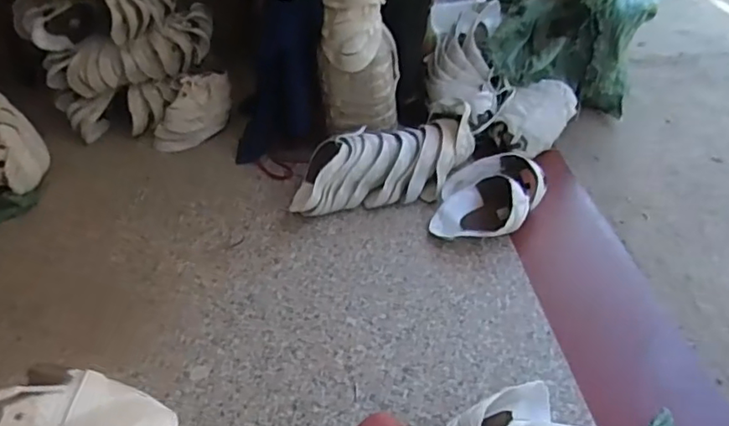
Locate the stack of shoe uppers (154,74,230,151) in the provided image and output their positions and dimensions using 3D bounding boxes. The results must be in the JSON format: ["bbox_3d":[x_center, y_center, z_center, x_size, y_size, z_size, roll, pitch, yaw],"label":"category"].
[{"bbox_3d":[-0.467,-0.275,1.597,0.133,0.132,0.219,13,42,20],"label":"stack of shoe uppers"}]

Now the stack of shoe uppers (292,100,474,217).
[{"bbox_3d":[0.049,-0.109,1.344,0.450,0.127,0.163,-13,40,-10],"label":"stack of shoe uppers"}]

